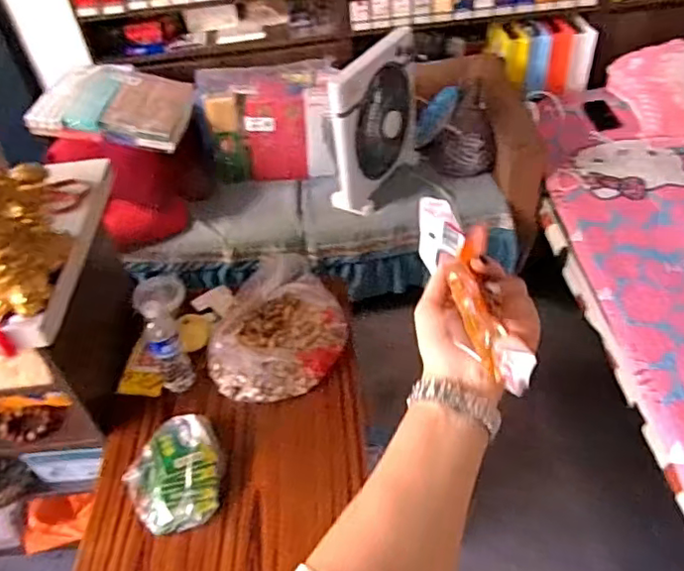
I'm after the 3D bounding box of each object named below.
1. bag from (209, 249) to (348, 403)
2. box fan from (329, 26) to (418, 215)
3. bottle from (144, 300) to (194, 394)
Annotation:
[{"bbox_3d":[-0.131,0.074,1.265,0.271,0.136,0.324,3,45,9],"label":"bag"},{"bbox_3d":[0.100,-0.451,1.673,0.122,0.423,0.374,19,50,23],"label":"box fan"},{"bbox_3d":[-0.342,0.125,1.182,0.067,0.199,0.077,-22,47,-15],"label":"bottle"}]

